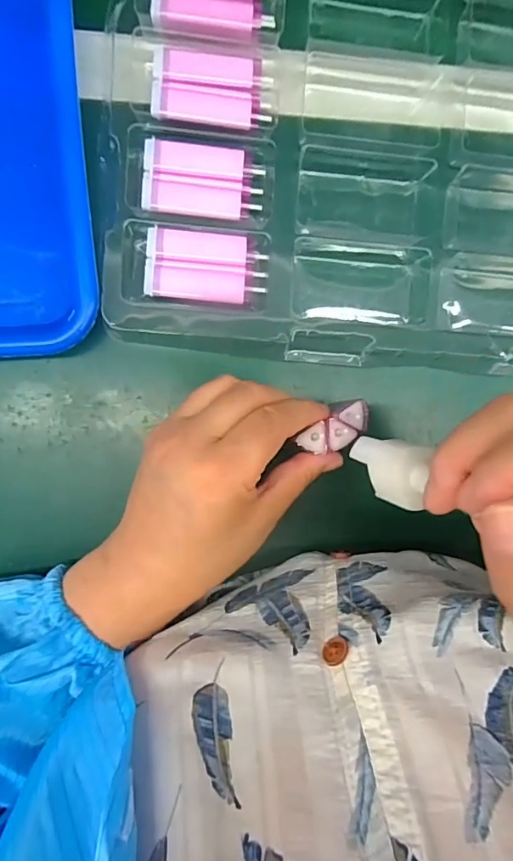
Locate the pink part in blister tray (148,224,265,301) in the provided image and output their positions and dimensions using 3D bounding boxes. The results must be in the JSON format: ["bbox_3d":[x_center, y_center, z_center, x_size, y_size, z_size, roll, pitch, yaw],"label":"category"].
[{"bbox_3d":[-0.029,-0.095,0.285,0.068,0.008,0.039,2,91,-6],"label":"pink part in blister tray"}]

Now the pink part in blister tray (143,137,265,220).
[{"bbox_3d":[-0.032,-0.147,0.292,0.068,0.016,0.039,2,91,-6],"label":"pink part in blister tray"}]

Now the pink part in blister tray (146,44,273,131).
[{"bbox_3d":[-0.026,-0.199,0.287,0.069,0.009,0.041,1,91,-6],"label":"pink part in blister tray"}]

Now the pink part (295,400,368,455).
[{"bbox_3d":[0.042,-0.001,0.258,0.042,0.006,0.020,-31,99,-15],"label":"pink part"}]

